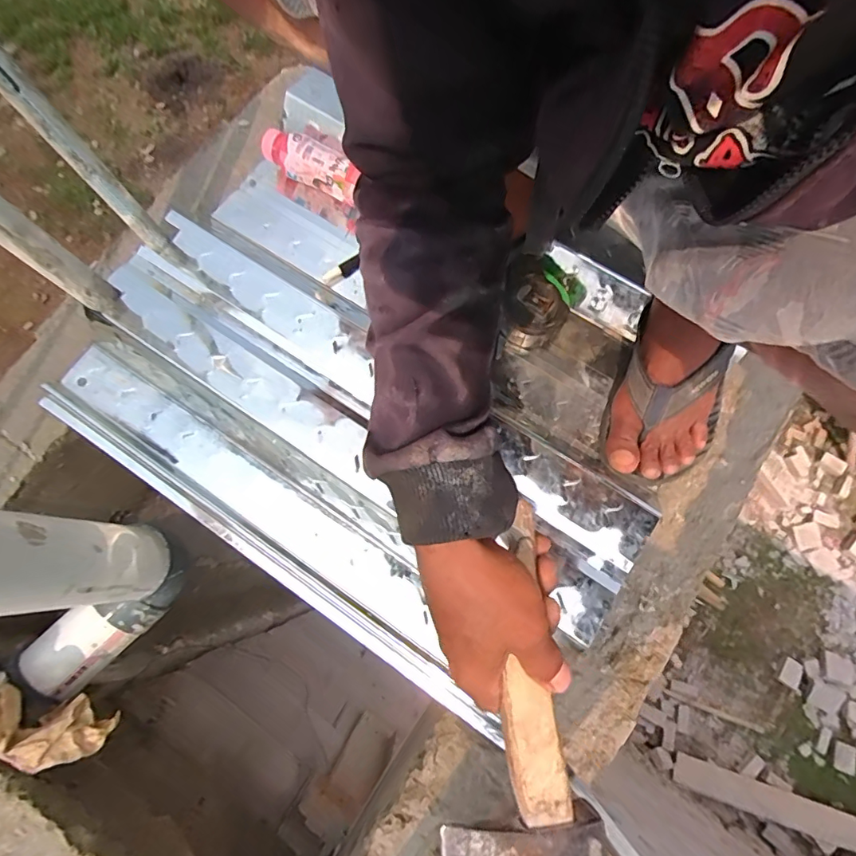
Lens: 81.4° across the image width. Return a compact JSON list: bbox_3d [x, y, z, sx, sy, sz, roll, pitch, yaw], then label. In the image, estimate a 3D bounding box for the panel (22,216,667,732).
[{"bbox_3d":[-0.102,0.027,0.496,0.586,0.056,0.260,35,79,9],"label":"panel"}]

